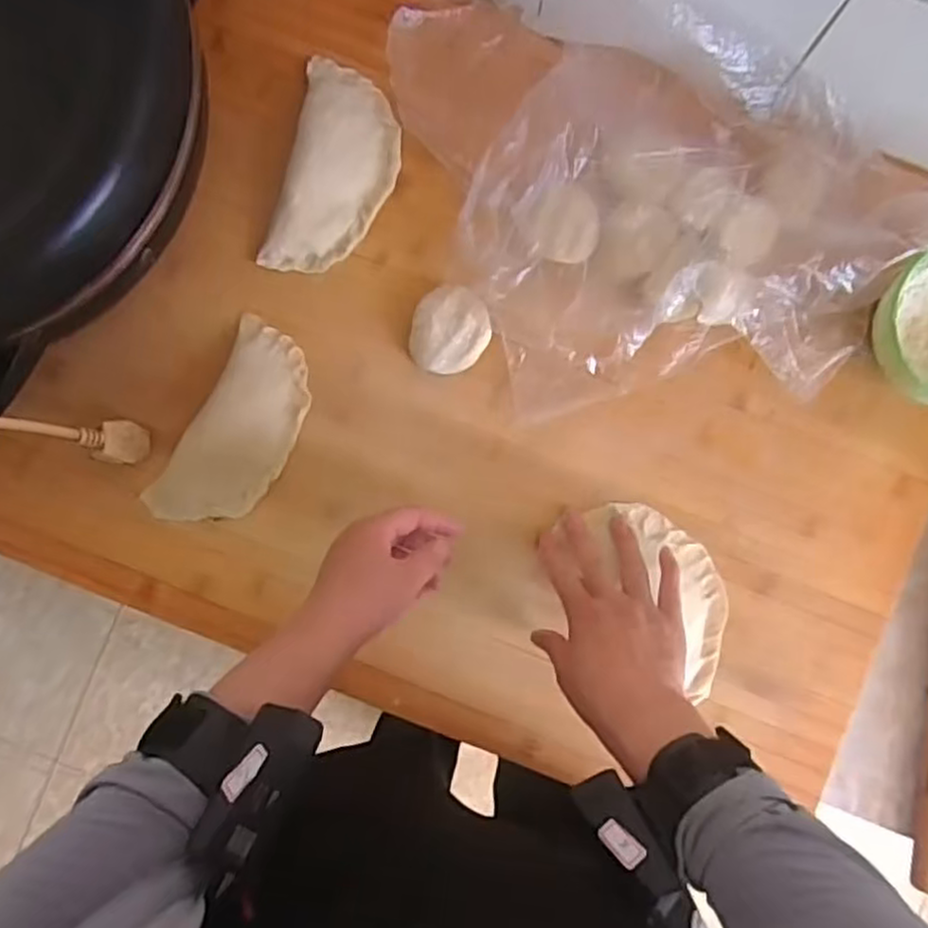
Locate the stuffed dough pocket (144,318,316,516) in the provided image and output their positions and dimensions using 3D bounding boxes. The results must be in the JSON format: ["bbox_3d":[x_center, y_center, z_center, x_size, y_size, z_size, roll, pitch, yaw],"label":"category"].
[{"bbox_3d":[-0.173,-0.025,0.561,0.077,0.018,0.163,28,86,-1],"label":"stuffed dough pocket"}]

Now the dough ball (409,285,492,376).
[{"bbox_3d":[-0.010,-0.104,0.562,0.059,0.015,0.067,9,87,-2],"label":"dough ball"}]

